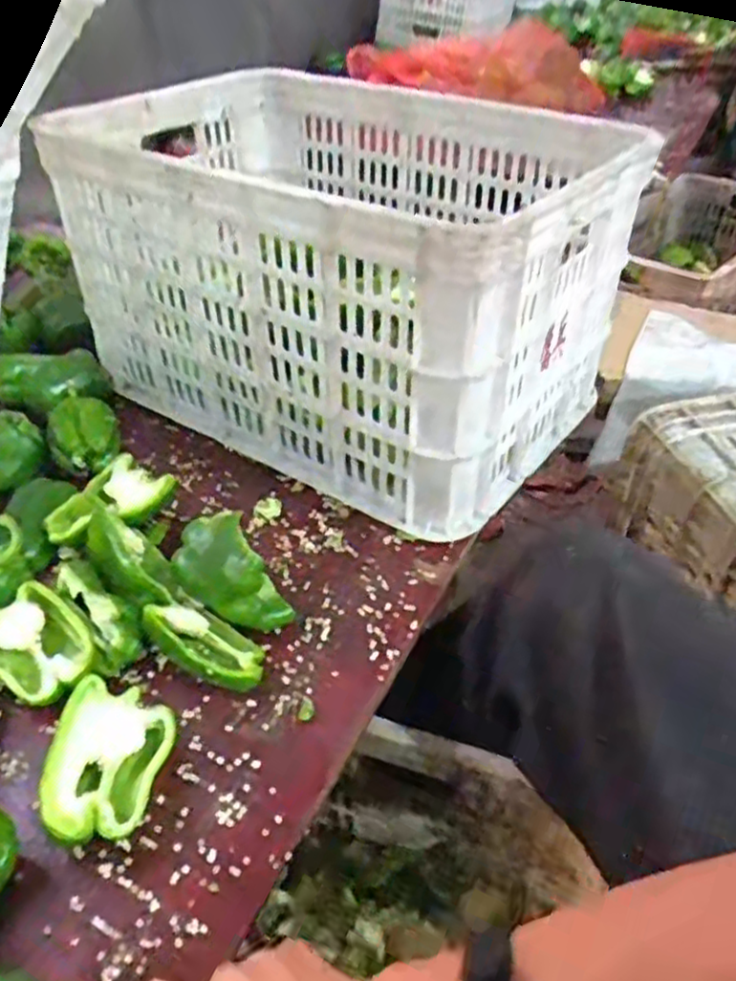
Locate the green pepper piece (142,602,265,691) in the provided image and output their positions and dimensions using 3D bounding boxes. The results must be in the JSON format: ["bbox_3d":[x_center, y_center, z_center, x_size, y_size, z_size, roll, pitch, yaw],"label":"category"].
[{"bbox_3d":[-0.118,0.114,0.542,0.101,0.044,0.057,24,47,27],"label":"green pepper piece"}]

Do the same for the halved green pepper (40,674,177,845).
[{"bbox_3d":[-0.170,0.179,0.475,0.066,0.052,0.094,7,41,10],"label":"halved green pepper"}]

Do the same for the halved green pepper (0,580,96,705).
[{"bbox_3d":[-0.242,0.117,0.543,0.090,0.038,0.067,28,49,30],"label":"halved green pepper"}]

